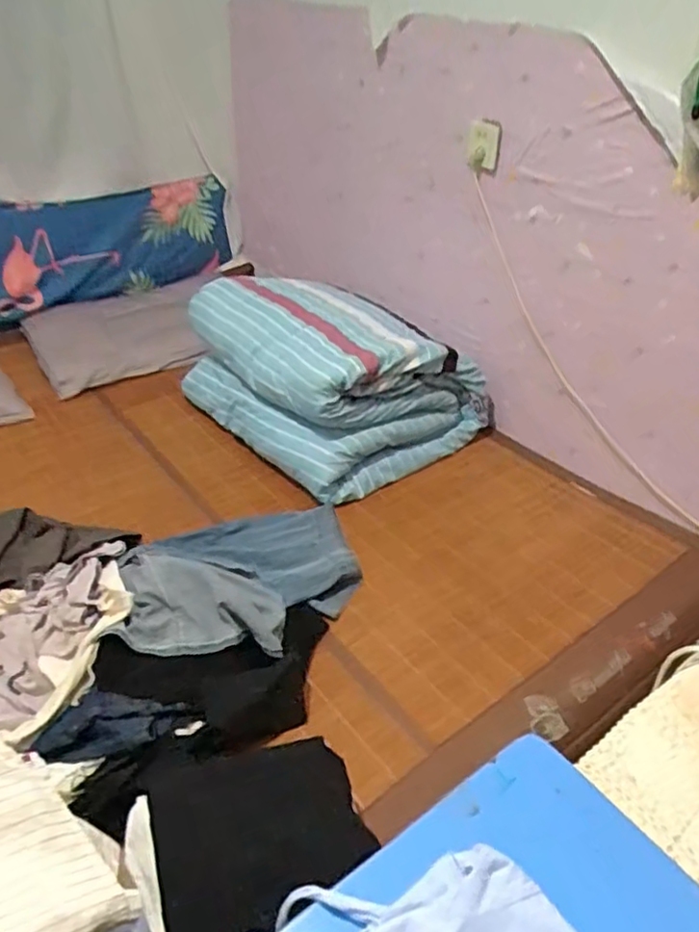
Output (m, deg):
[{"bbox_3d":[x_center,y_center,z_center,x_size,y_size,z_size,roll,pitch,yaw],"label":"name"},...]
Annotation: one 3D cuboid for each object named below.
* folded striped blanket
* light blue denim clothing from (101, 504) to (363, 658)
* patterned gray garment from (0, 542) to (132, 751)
[{"bbox_3d":[-0.065,-0.243,1.719,0.510,0.322,0.683,-28,45,-34],"label":"folded striped blanket"},{"bbox_3d":[-0.195,0.182,1.262,0.408,0.157,0.438,-3,36,-6],"label":"light blue denim clothing"},{"bbox_3d":[-0.513,0.297,1.110,0.339,0.174,0.321,-19,41,-26],"label":"patterned gray garment"}]

